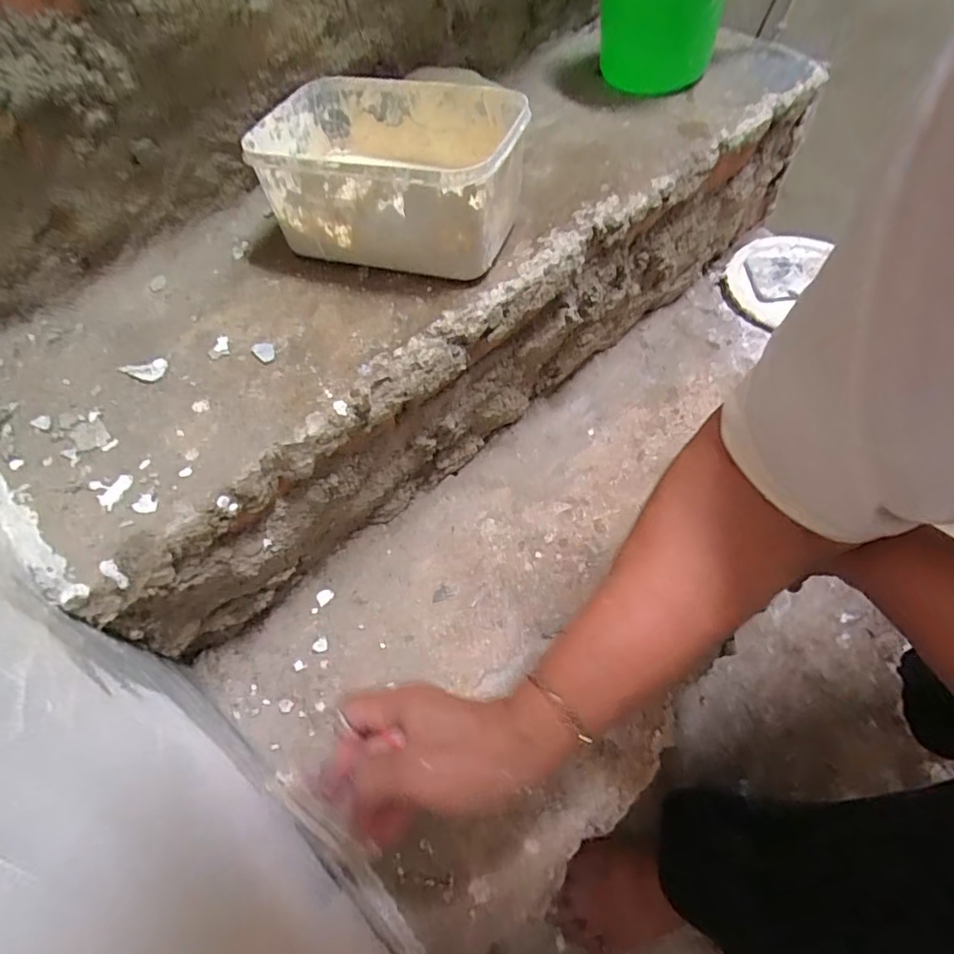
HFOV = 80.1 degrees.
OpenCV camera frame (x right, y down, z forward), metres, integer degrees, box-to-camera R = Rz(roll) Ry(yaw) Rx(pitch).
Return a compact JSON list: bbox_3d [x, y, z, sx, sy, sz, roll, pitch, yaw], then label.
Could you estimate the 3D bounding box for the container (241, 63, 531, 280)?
[{"bbox_3d":[-0.064,-0.240,0.457,0.188,0.095,0.138,14,58,10],"label":"container"}]

